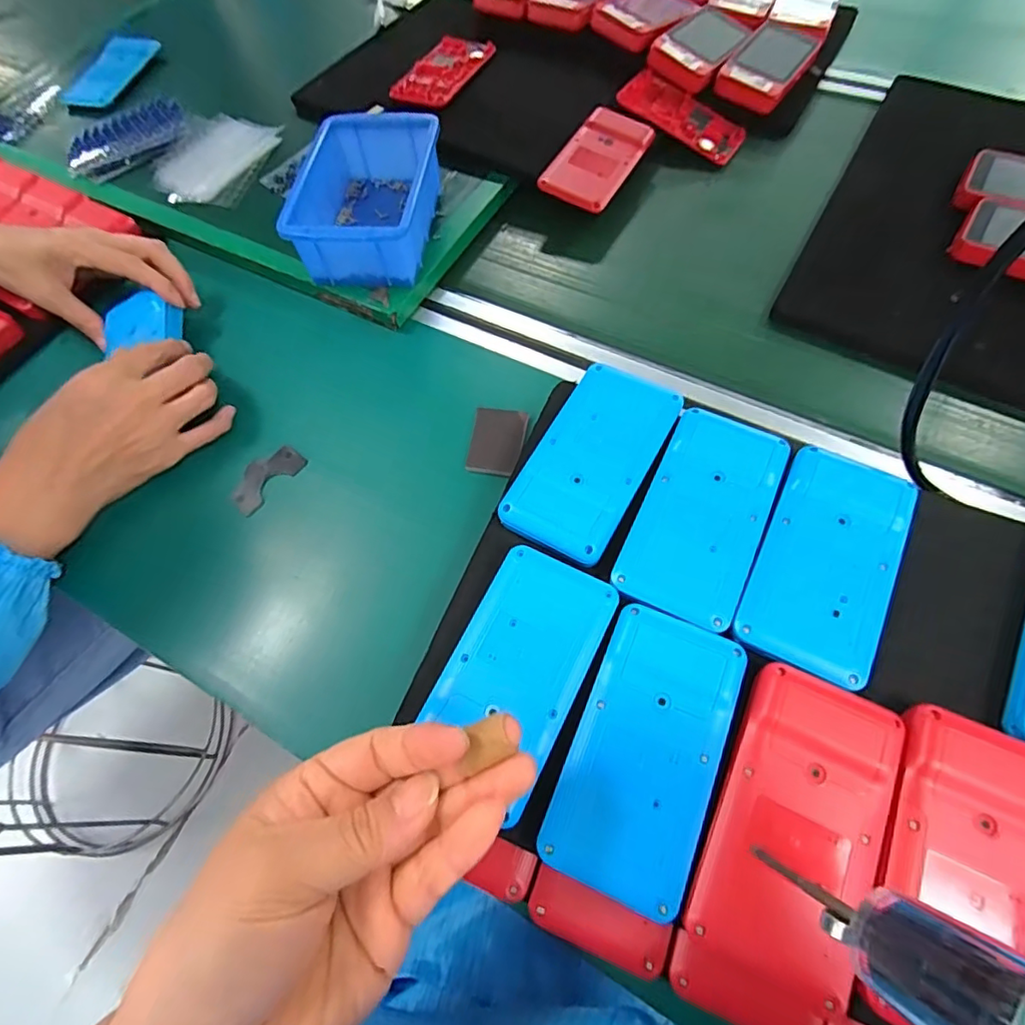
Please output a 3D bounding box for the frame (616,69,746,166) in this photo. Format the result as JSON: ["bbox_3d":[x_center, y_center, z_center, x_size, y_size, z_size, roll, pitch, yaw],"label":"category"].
[{"bbox_3d":[0.161,-0.376,0.507,0.120,0.009,0.056,37,70,6],"label":"frame"}]

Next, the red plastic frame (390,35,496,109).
[{"bbox_3d":[-0.066,-0.433,0.527,0.062,0.010,0.118,22,67,14],"label":"red plastic frame"}]

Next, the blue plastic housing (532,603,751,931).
[{"bbox_3d":[0.060,0.105,0.238,0.062,0.012,0.117,21,67,13],"label":"blue plastic housing"}]

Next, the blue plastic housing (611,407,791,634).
[{"bbox_3d":[0.102,-0.001,0.284,0.062,0.012,0.115,23,67,14],"label":"blue plastic housing"}]

